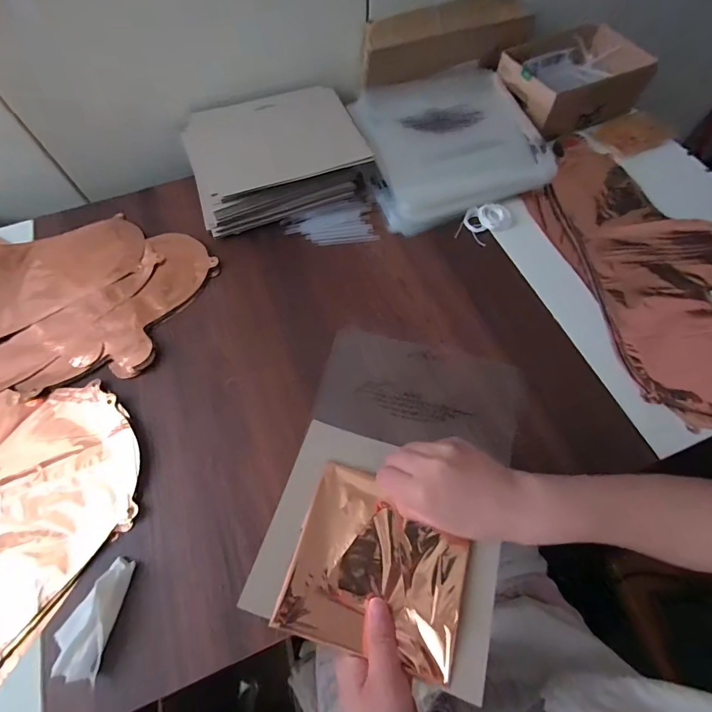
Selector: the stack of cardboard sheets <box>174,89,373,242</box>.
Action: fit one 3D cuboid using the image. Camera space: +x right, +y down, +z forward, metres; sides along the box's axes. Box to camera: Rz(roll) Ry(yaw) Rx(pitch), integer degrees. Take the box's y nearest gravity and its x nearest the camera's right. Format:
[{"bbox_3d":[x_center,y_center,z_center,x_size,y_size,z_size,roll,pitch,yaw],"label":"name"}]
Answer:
[{"bbox_3d":[-0.108,-0.270,0.490,0.220,0.052,0.176,-18,67,-7],"label":"stack of cardboard sheets"}]

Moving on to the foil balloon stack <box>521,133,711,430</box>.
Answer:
[{"bbox_3d":[0.355,-0.102,0.424,0.207,0.030,0.419,-17,67,-7],"label":"foil balloon stack"}]

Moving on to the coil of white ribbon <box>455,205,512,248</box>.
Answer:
[{"bbox_3d":[0.167,-0.172,0.471,0.055,0.015,0.060,0,65,0],"label":"coil of white ribbon"}]

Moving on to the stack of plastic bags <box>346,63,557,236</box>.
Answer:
[{"bbox_3d":[0.119,-0.297,0.506,0.231,0.048,0.230,-19,67,-8],"label":"stack of plastic bags"}]

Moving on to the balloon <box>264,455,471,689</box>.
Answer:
[{"bbox_3d":[0.019,0.171,0.302,0.137,0.018,0.125,15,67,7],"label":"balloon"}]

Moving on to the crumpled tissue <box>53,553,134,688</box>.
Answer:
[{"bbox_3d":[-0.216,0.208,0.291,0.042,0.023,0.079,7,66,4],"label":"crumpled tissue"}]

